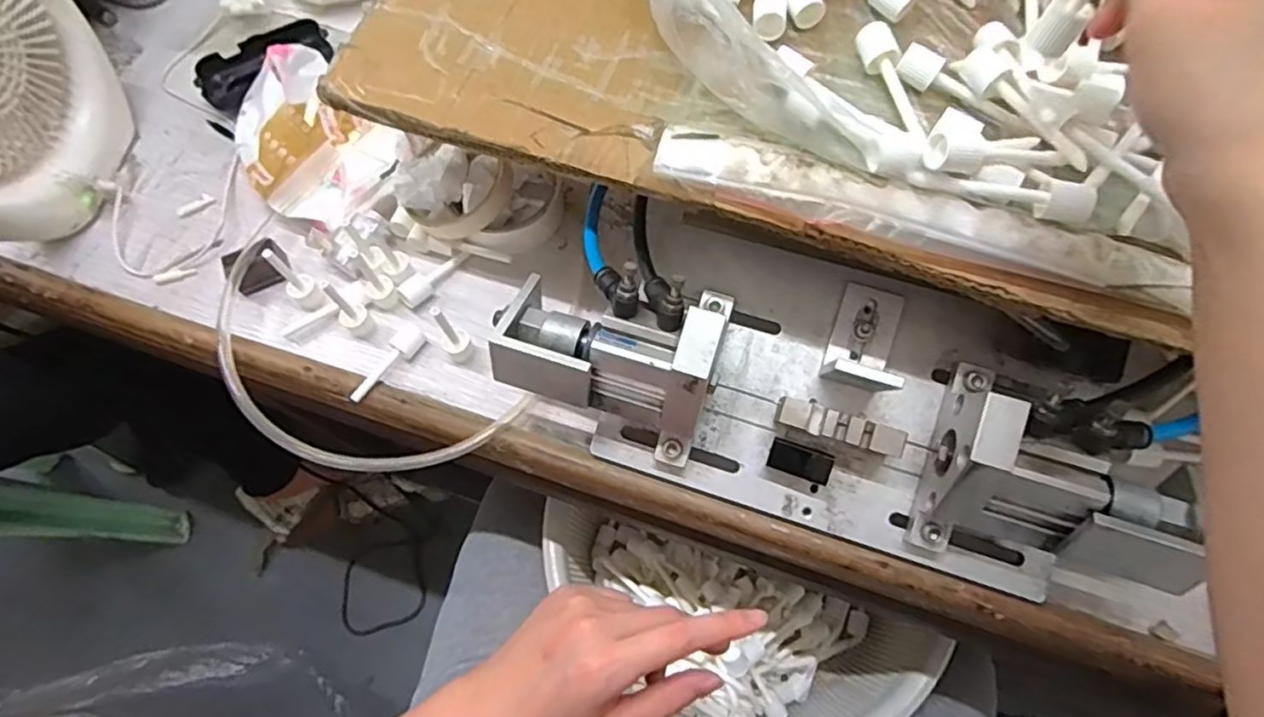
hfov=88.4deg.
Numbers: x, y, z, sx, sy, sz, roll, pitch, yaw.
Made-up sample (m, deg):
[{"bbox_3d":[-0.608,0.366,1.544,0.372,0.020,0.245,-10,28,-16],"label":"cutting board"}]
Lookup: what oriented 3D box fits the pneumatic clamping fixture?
[{"bbox_3d":[0.112,0.022,0.385,0.368,0.101,0.145,21,71,10],"label":"pneumatic clamping fixture"}]

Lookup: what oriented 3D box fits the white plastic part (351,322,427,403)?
[{"bbox_3d":[-0.170,0.004,0.452,0.017,0.011,0.065,30,72,13],"label":"white plastic part"}]

